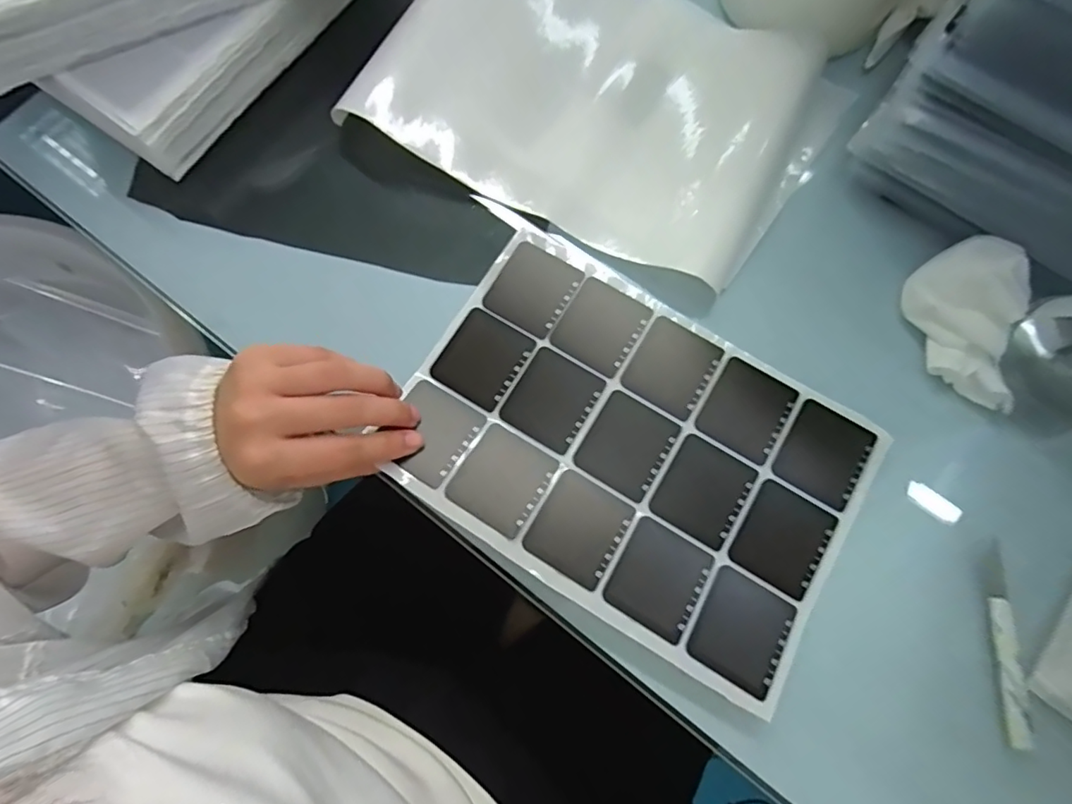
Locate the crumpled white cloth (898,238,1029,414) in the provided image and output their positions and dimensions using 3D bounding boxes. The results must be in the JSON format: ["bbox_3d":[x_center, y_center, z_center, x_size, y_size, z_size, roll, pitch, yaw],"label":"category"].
[{"bbox_3d":[0.267,-0.050,0.335,0.049,0.035,0.102,0,77,-1],"label":"crumpled white cloth"}]

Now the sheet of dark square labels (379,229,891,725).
[{"bbox_3d":[0.059,0.027,0.331,0.265,0.010,0.186,31,74,7],"label":"sheet of dark square labels"}]

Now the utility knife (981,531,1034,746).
[{"bbox_3d":[0.265,0.134,0.304,0.014,0.008,0.106,4,77,0],"label":"utility knife"}]

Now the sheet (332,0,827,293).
[{"bbox_3d":[0.037,-0.222,0.381,0.280,0.020,0.206,26,78,5],"label":"sheet"}]

